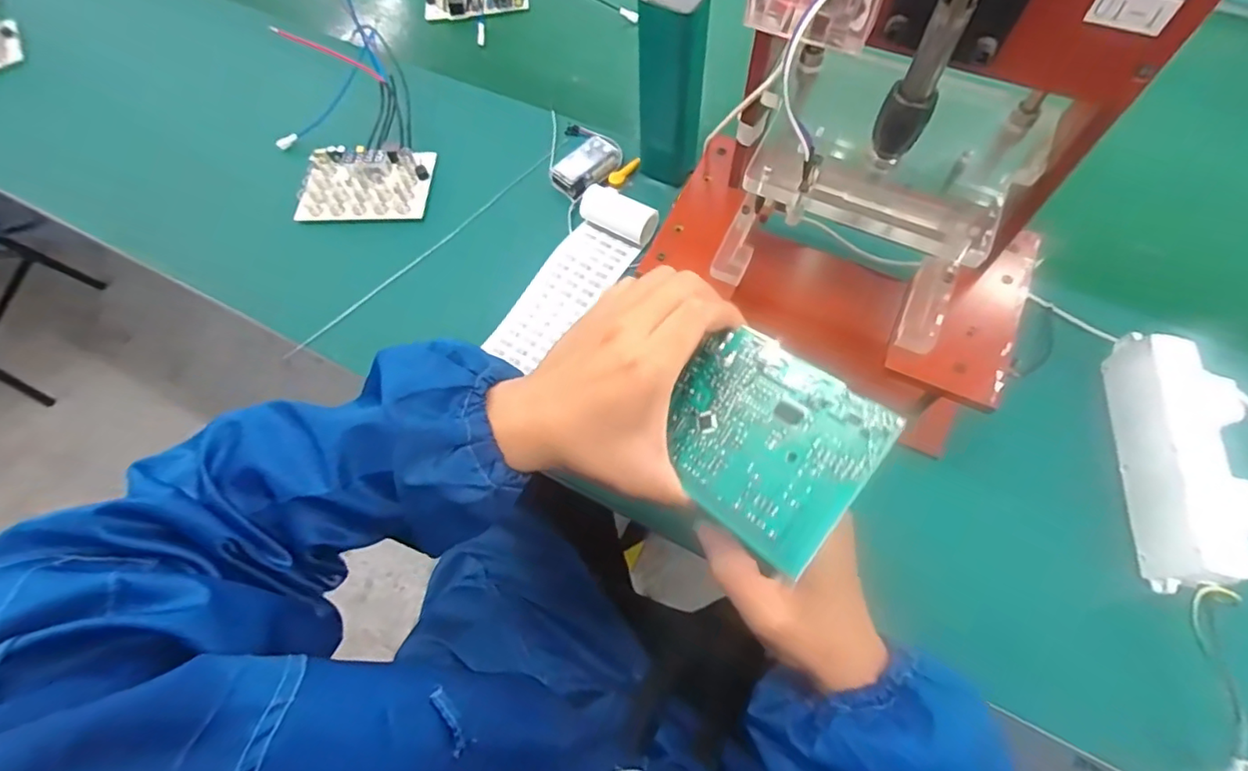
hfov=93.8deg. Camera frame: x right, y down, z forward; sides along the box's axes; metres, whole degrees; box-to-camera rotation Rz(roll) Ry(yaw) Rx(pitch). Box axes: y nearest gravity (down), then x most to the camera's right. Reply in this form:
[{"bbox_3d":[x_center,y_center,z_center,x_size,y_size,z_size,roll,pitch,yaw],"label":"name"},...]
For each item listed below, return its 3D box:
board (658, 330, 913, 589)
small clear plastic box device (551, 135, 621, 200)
[{"bbox_3d":[0.068,0.026,0.295,0.108,0.004,0.089,40,97,38],"label":"board"},{"bbox_3d":[-0.035,-0.218,0.580,0.070,0.016,0.039,-42,69,-17],"label":"small clear plastic box device"}]

